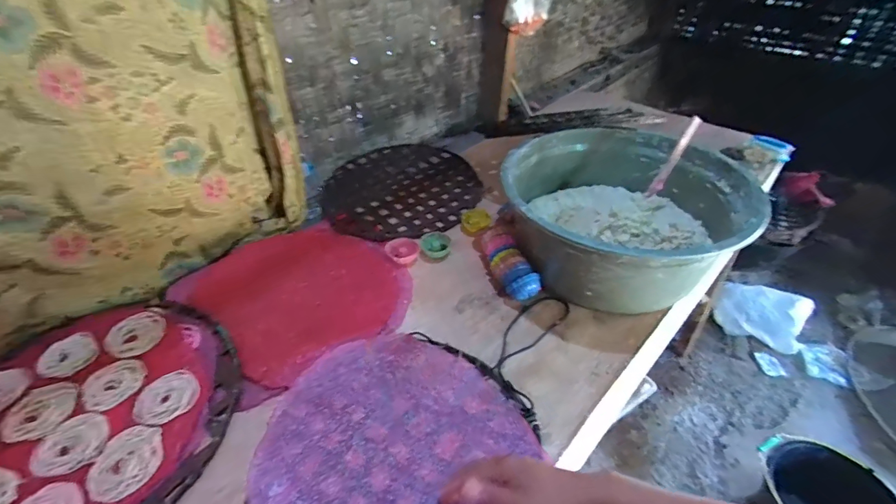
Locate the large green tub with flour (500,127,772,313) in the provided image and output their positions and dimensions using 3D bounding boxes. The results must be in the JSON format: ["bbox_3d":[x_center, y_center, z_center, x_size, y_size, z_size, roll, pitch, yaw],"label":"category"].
[{"bbox_3d":[0.300,-0.078,0.776,0.389,0.183,0.439,-5,42,-5],"label":"large green tub with flour"}]

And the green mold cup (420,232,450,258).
[{"bbox_3d":[-0.025,-0.012,0.814,0.057,0.032,0.045,-4,42,-4],"label":"green mold cup"}]

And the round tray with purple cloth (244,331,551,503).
[{"bbox_3d":[-0.061,0.245,0.528,0.340,0.026,0.321,0,42,0],"label":"round tray with purple cloth"}]

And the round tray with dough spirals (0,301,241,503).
[{"bbox_3d":[-0.506,0.224,0.556,0.417,0.043,0.381,0,42,0],"label":"round tray with dough spirals"}]

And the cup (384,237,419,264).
[{"bbox_3d":[-0.088,-0.003,0.802,0.058,0.027,0.051,-22,46,-22],"label":"cup"}]

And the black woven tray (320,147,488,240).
[{"bbox_3d":[-0.115,-0.152,1.008,0.382,0.031,0.412,-4,42,-4],"label":"black woven tray"}]

